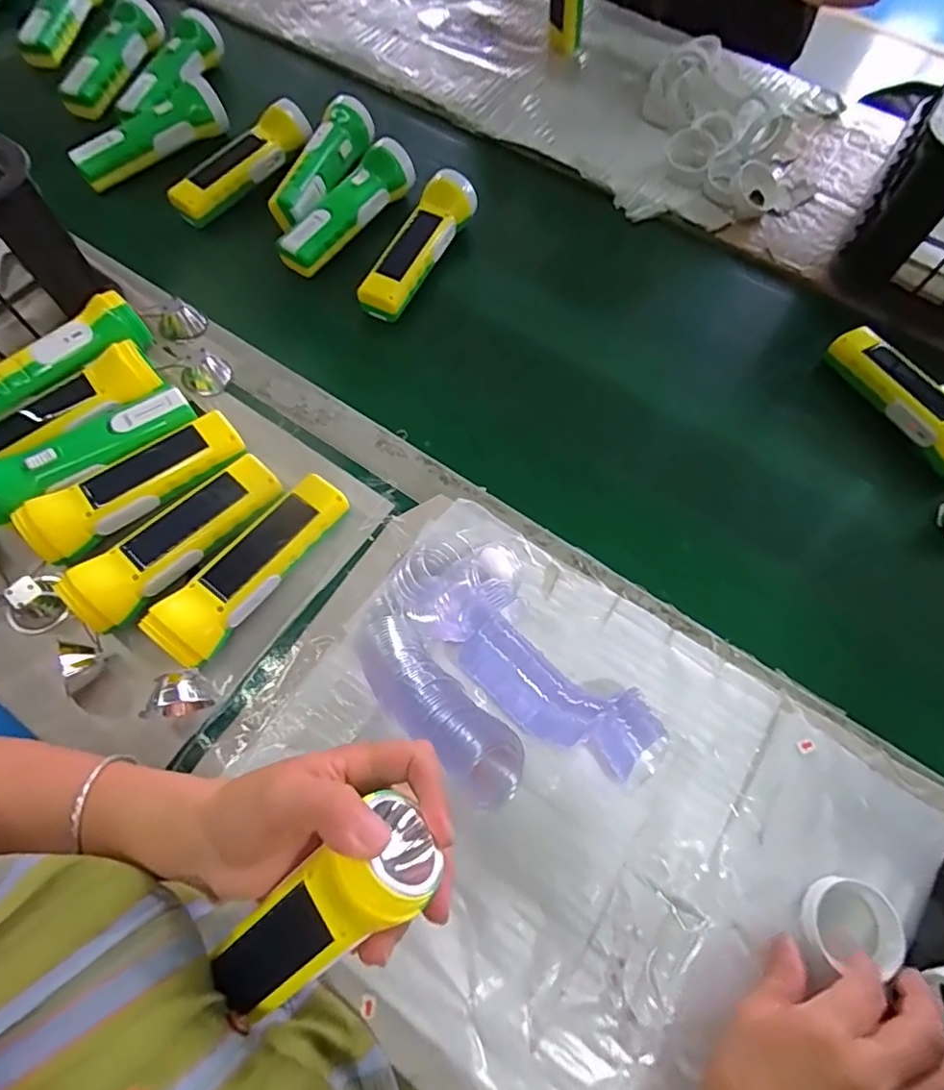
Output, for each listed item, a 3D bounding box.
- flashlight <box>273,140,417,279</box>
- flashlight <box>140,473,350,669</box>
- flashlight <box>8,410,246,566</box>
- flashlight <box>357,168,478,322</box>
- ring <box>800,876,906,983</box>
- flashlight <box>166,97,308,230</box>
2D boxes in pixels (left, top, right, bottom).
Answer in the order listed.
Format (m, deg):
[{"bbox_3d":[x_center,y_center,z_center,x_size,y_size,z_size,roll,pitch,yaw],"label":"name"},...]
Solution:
[{"bbox_3d":[-0.130,-0.348,0.584,0.044,0.050,0.172,35,69,12],"label":"flashlight"},{"bbox_3d":[-0.160,0.016,0.416,0.045,0.042,0.159,34,69,12],"label":"flashlight"},{"bbox_3d":[-0.258,-0.046,0.439,0.162,0.043,0.050,-37,73,-17],"label":"flashlight"},{"bbox_3d":[-0.049,-0.303,0.566,0.051,0.047,0.182,21,67,7],"label":"flashlight"},{"bbox_3d":[0.233,0.231,0.345,0.054,0.012,0.050,0,64,-1],"label":"ring"},{"bbox_3d":[-0.243,-0.407,0.606,0.041,0.051,0.178,30,68,13],"label":"flashlight"}]

